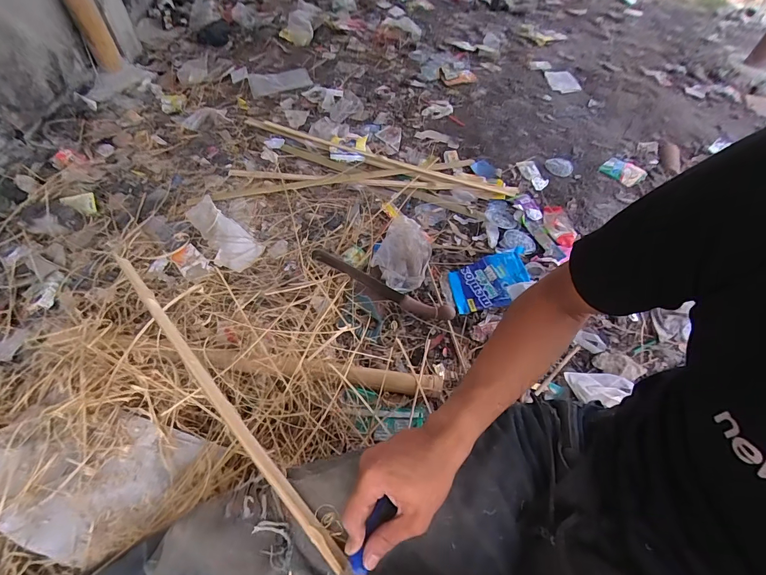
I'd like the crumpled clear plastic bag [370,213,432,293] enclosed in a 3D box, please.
[{"bbox_3d":[0.055,-0.102,0.952,0.143,0.061,0.216,15,54,9],"label":"crumpled clear plastic bag"}]

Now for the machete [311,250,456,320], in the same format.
[{"bbox_3d":[-0.009,-0.008,0.892,0.390,0.030,0.045,22,55,13],"label":"machete"}]

